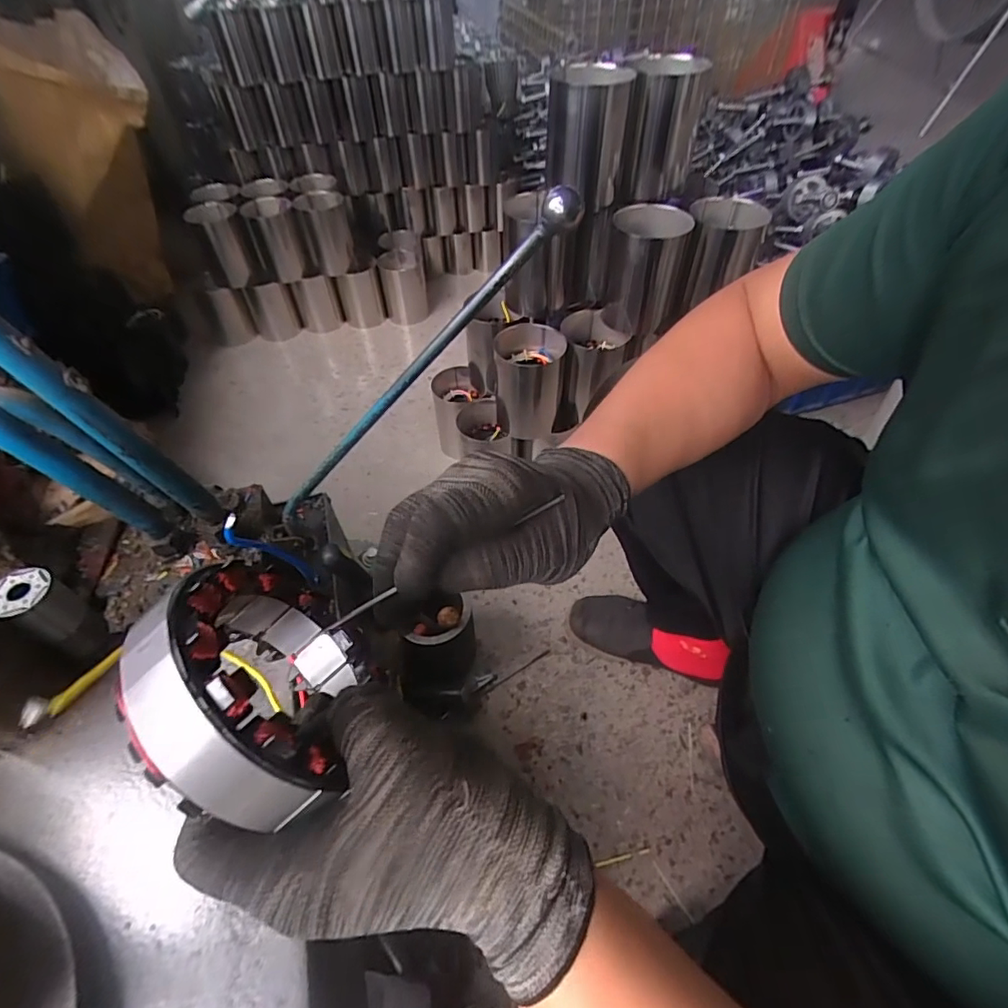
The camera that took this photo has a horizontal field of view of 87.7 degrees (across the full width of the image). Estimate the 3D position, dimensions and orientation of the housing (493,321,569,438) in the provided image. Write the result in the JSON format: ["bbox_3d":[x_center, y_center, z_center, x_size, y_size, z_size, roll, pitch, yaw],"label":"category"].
[{"bbox_3d":[0.047,-0.216,0.944,0.121,0.161,0.119,0,50,2],"label":"housing"}]

